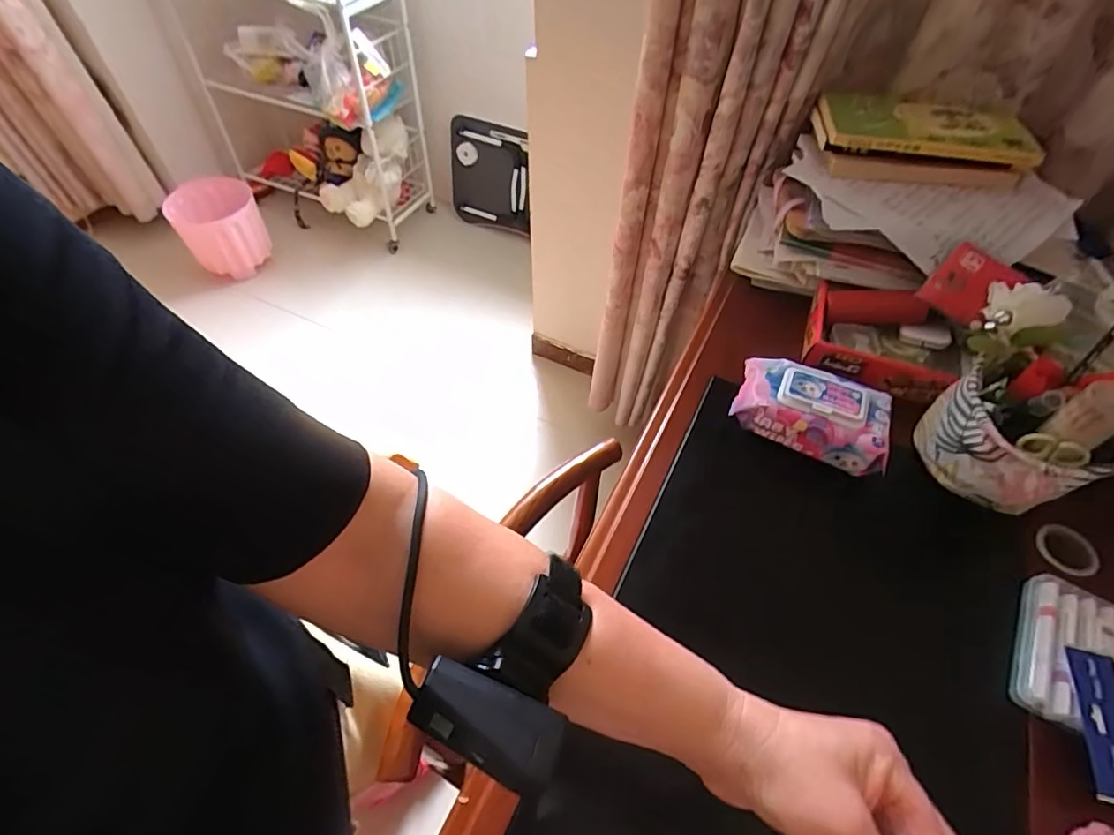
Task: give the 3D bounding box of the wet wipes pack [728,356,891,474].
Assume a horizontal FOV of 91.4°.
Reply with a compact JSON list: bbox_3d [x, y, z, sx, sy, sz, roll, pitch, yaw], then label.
[{"bbox_3d":[0.301,-0.012,0.641,0.167,0.060,0.093,24,57,15],"label":"wet wipes pack"}]

